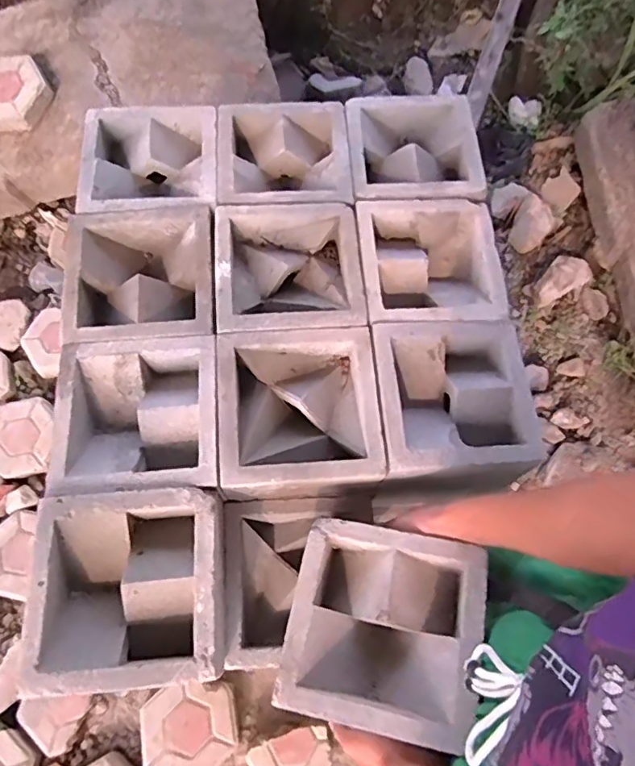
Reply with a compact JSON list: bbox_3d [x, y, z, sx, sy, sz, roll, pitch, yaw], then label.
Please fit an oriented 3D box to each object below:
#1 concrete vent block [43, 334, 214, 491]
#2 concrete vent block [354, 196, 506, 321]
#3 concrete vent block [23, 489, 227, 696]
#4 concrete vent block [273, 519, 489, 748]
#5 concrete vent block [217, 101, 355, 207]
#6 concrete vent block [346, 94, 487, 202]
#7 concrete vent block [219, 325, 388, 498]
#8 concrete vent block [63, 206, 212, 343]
[{"bbox_3d":[-0.221,0.044,0.679,0.189,0.066,0.193,-4,68,-3],"label":"concrete vent block"},{"bbox_3d":[0.161,-0.168,0.790,0.198,0.077,0.196,-3,68,-3],"label":"concrete vent block"},{"bbox_3d":[-0.205,0.222,0.594,0.199,0.062,0.195,-4,68,-3],"label":"concrete vent block"},{"bbox_3d":[0.069,0.259,0.581,0.191,0.093,0.190,13,67,2],"label":"concrete vent block"},{"bbox_3d":[-0.051,-0.339,0.840,0.196,0.073,0.187,-3,68,-3],"label":"concrete vent block"},{"bbox_3d":[0.148,-0.361,0.840,0.196,0.073,0.198,-3,67,-4],"label":"concrete vent block"},{"bbox_3d":[-0.025,0.045,0.713,0.200,0.098,0.206,-4,68,-3],"label":"concrete vent block"},{"bbox_3d":[-0.244,-0.142,0.755,0.196,0.074,0.196,-5,68,-3],"label":"concrete vent block"}]

